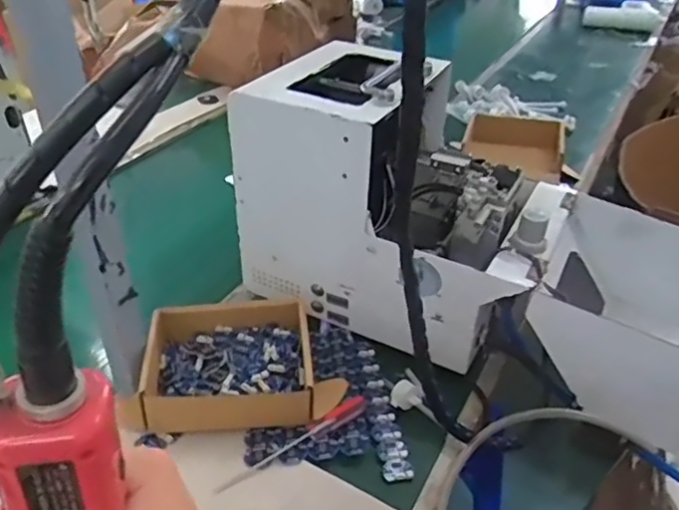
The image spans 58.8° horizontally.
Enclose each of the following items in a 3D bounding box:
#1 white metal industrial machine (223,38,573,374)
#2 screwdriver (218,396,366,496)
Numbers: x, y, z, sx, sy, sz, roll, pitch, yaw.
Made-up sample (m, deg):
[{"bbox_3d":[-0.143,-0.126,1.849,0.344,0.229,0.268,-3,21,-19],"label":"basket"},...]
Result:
[{"bbox_3d":[0.078,-0.066,0.695,0.323,0.257,0.224,20,39,23],"label":"white metal industrial machine"},{"bbox_3d":[-0.041,0.176,0.582,0.172,0.019,0.024,-23,43,-31],"label":"screwdriver"}]

